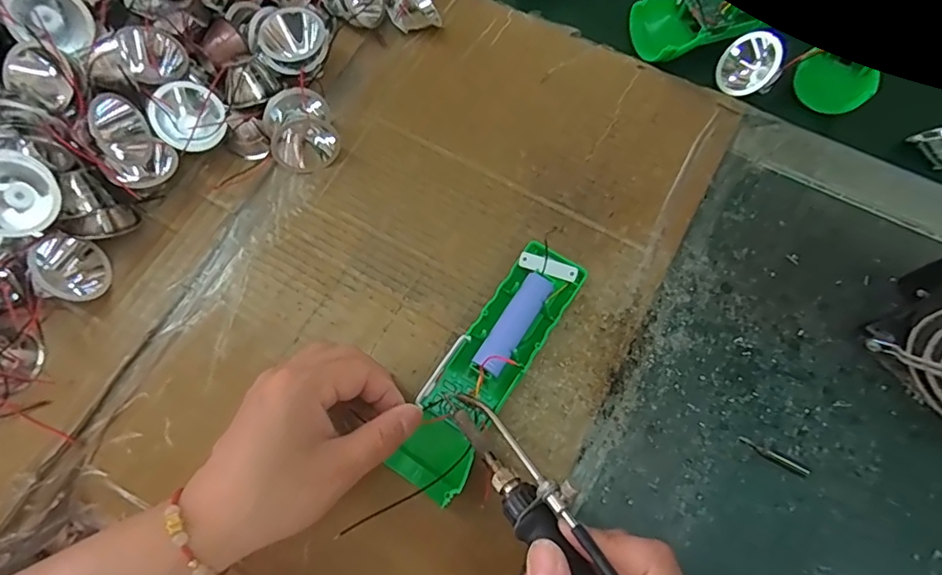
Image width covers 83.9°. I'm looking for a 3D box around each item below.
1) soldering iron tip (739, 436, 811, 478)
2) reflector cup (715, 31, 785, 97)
[{"bbox_3d":[0.174,0.097,0.300,0.039,0.004,0.005,27,78,9],"label":"soldering iron tip"},{"bbox_3d":[0.200,-0.157,0.372,0.023,0.042,0.036,-11,51,-46],"label":"reflector cup"}]

